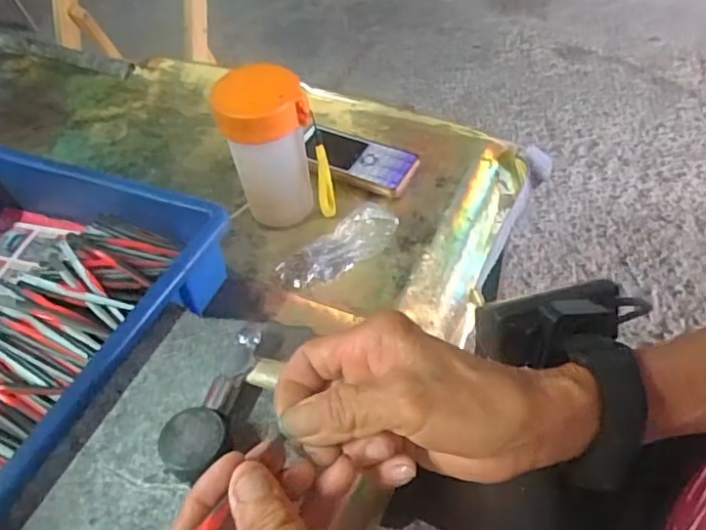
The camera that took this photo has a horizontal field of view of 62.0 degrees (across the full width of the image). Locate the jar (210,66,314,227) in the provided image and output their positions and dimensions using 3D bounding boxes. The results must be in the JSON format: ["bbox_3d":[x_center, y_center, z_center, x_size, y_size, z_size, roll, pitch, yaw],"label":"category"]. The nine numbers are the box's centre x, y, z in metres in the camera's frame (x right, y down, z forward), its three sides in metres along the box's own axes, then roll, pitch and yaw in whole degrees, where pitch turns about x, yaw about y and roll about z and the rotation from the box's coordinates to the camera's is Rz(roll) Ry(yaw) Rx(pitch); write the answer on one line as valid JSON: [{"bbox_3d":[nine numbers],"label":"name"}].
[{"bbox_3d":[-0.070,-0.091,0.497,0.065,0.137,0.054,-22,50,-12],"label":"jar"}]

